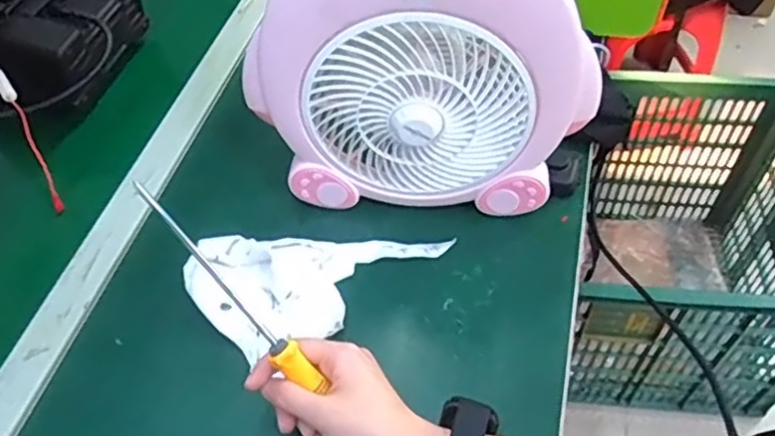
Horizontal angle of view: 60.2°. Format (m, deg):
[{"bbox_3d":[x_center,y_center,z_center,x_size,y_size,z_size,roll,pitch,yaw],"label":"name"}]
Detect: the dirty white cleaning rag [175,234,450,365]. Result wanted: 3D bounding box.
[{"bbox_3d":[-0.057,0.059,0.566,0.222,0.034,0.103,-3,53,1],"label":"dirty white cleaning rag"}]

